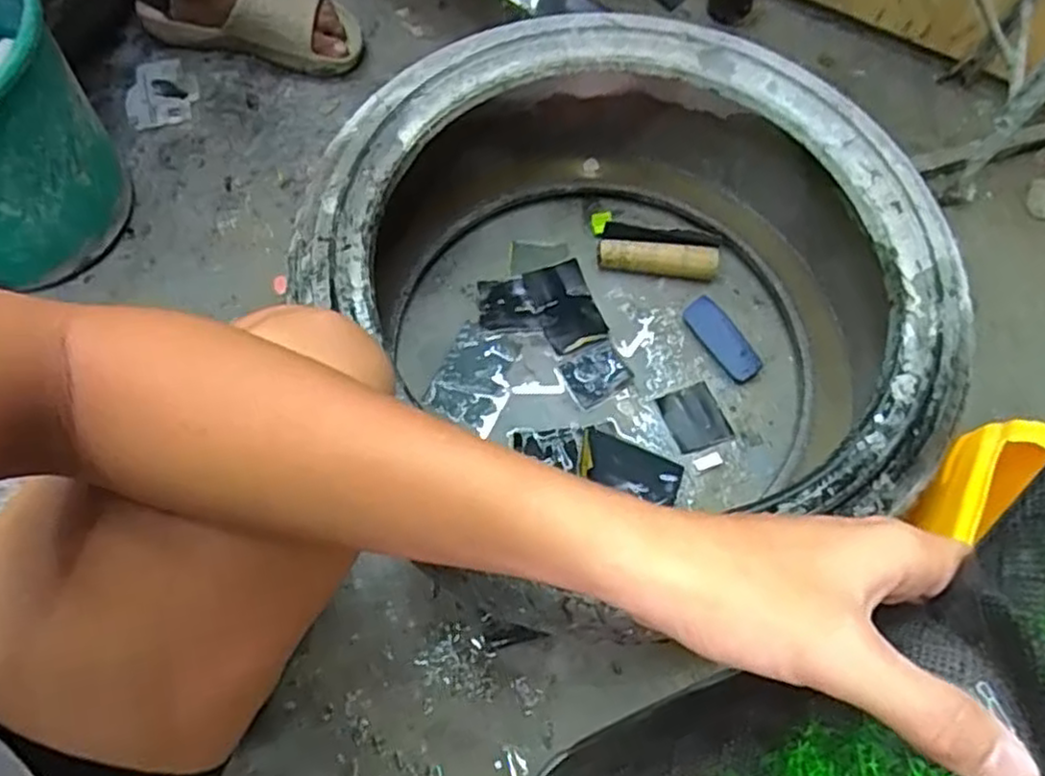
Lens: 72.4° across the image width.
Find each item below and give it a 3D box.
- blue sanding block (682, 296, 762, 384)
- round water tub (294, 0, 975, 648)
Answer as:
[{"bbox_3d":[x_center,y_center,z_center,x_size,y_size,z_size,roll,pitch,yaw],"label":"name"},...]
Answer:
[{"bbox_3d":[0.234,-0.056,0.838,0.032,0.023,0.108,-30,71,-15],"label":"blue sanding block"},{"bbox_3d":[0.113,-0.102,0.736,0.552,0.246,0.527,-26,70,-14],"label":"round water tub"}]

